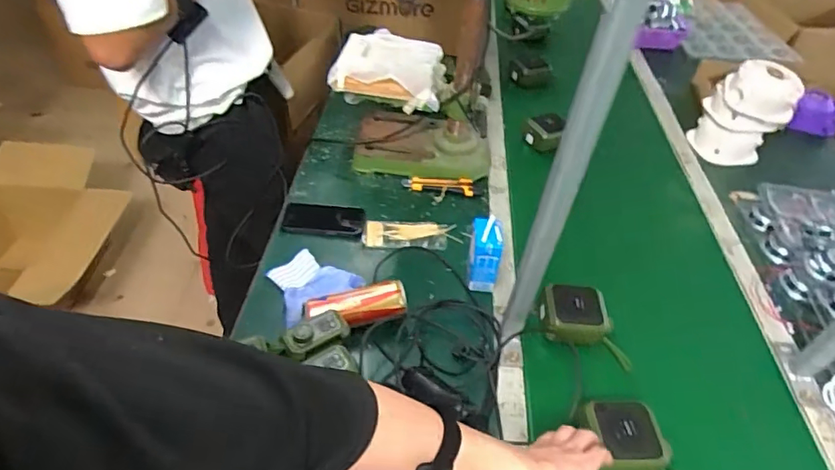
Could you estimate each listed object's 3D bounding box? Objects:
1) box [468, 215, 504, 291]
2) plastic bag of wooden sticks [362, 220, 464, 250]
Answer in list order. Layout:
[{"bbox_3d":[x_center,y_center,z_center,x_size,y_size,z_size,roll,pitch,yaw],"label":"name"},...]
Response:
[{"bbox_3d":[0.109,0.032,0.837,0.049,0.116,0.061,6,44,2],"label":"box"},{"bbox_3d":[-0.012,0.000,0.940,0.171,0.015,0.080,1,45,-4],"label":"plastic bag of wooden sticks"}]

